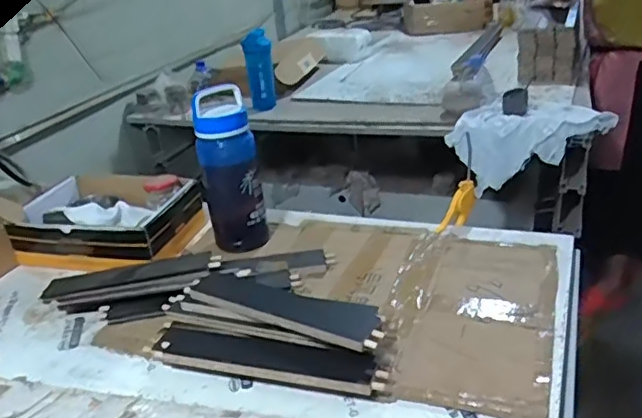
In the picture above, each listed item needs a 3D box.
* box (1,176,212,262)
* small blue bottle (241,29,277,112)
[{"bbox_3d":[-0.425,0.017,1.184,0.367,0.102,0.250,4,28,17],"label":"box"},{"bbox_3d":[-0.186,-0.417,1.841,0.083,0.242,0.070,-14,28,-17],"label":"small blue bottle"}]

